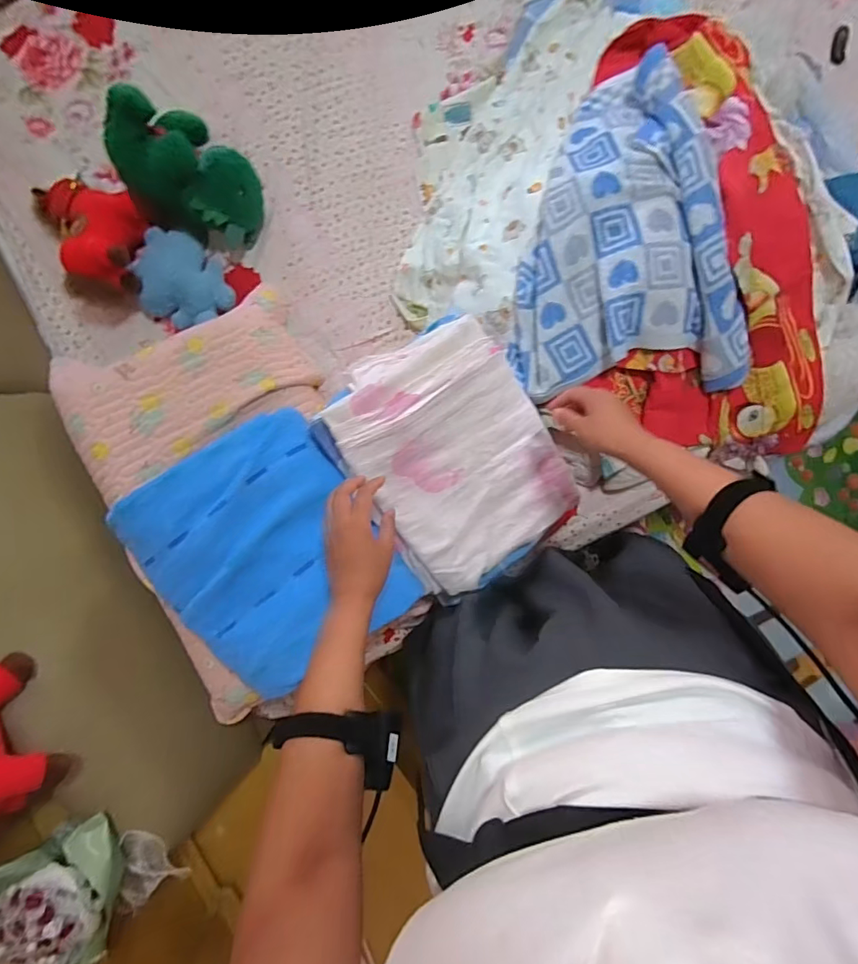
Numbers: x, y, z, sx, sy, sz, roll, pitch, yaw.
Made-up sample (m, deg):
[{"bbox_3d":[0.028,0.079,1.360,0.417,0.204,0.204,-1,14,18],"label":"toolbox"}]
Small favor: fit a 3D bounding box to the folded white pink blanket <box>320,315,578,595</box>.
[{"bbox_3d":[0.044,-0.041,0.697,0.270,0.088,0.343,-37,90,1],"label":"folded white pink blanket"}]

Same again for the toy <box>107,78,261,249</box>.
[{"bbox_3d":[-0.432,-0.540,0.848,0.262,0.165,0.192,44,91,0],"label":"toy"}]

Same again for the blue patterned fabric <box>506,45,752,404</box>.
[{"bbox_3d":[0.263,-0.370,0.727,0.354,0.090,0.464,-18,90,1],"label":"blue patterned fabric"}]

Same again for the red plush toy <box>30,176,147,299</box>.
[{"bbox_3d":[-0.590,-0.446,0.863,0.159,0.107,0.237,-29,90,1],"label":"red plush toy"}]

